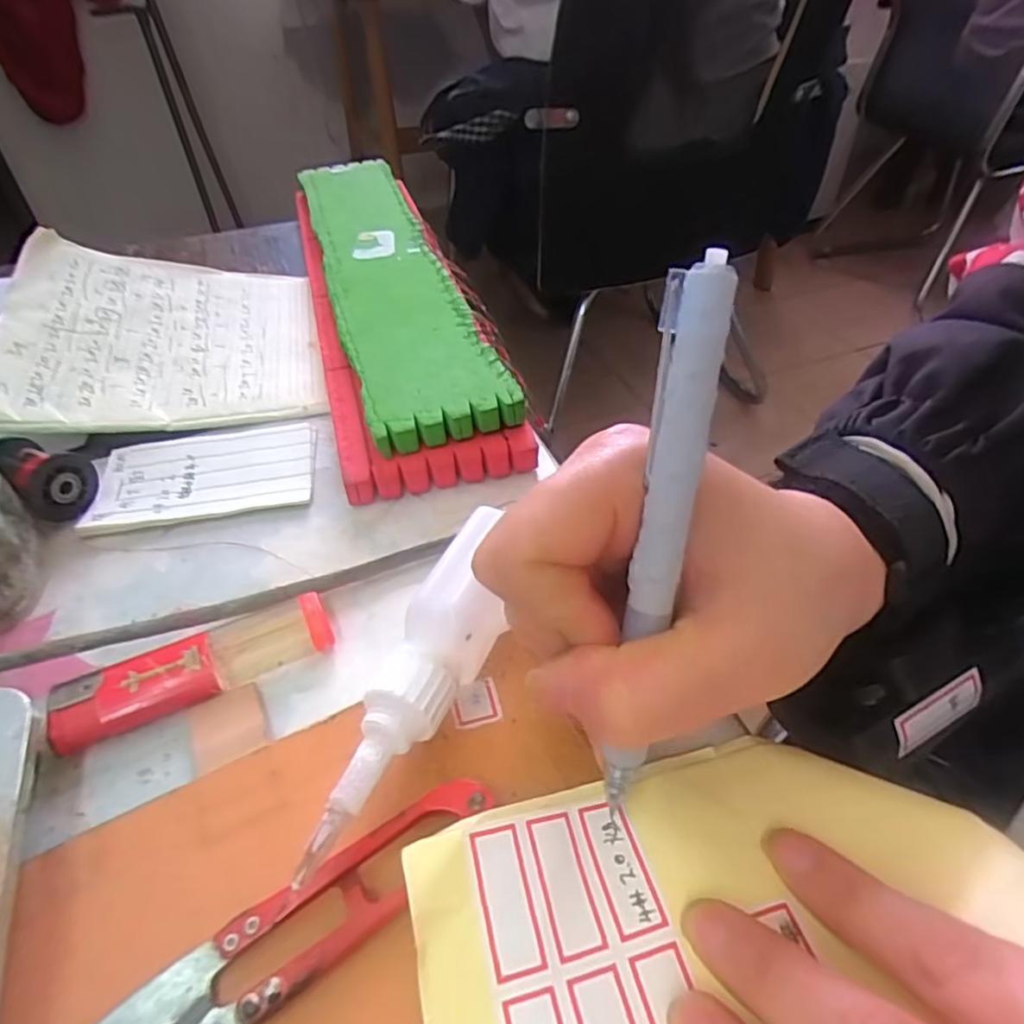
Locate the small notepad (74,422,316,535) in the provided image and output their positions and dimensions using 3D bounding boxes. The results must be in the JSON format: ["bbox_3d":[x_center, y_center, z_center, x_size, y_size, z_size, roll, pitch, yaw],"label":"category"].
[{"bbox_3d":[-0.129,-0.016,0.275,0.087,0.004,0.053,-9,44,-9],"label":"small notepad"}]

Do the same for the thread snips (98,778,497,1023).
[{"bbox_3d":[-0.049,0.096,0.151,0.100,0.008,0.022,-26,49,-24],"label":"thread snips"}]

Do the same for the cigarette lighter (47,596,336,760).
[{"bbox_3d":[-0.098,0.048,0.204,0.080,0.010,0.022,-22,47,-20],"label":"cigarette lighter"}]

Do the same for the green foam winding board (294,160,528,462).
[{"bbox_3d":[-0.073,-0.138,0.370,0.063,0.022,0.324,-13,45,-13],"label":"green foam winding board"}]

